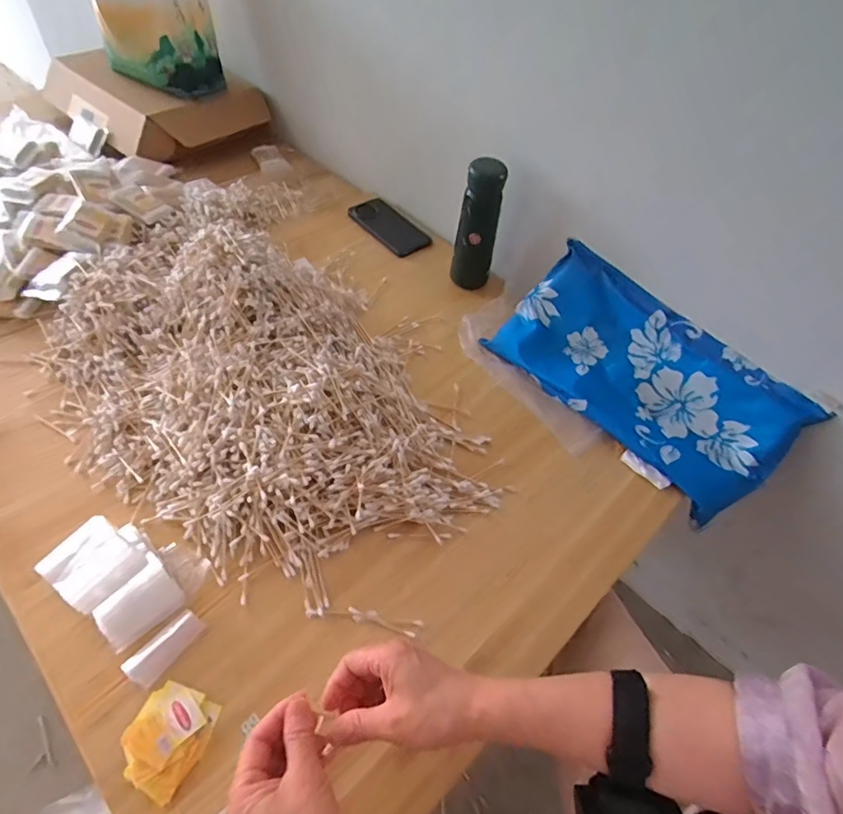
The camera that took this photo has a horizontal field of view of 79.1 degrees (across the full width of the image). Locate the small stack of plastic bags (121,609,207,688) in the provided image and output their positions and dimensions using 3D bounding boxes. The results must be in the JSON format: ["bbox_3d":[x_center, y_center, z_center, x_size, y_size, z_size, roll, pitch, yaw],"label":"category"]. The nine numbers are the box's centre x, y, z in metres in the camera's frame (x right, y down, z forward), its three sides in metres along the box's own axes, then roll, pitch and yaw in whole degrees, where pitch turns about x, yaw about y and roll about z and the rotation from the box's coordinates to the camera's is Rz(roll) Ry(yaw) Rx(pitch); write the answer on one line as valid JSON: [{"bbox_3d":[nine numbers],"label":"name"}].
[{"bbox_3d":[-0.229,0.215,0.458,0.028,0.011,0.066,35,56,20],"label":"small stack of plastic bags"}]

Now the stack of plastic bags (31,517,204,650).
[{"bbox_3d":[-0.306,0.149,0.490,0.084,0.032,0.078,32,55,19],"label":"stack of plastic bags"}]

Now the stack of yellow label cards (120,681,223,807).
[{"bbox_3d":[-0.210,0.273,0.423,0.061,0.011,0.072,24,53,13],"label":"stack of yellow label cards"}]

